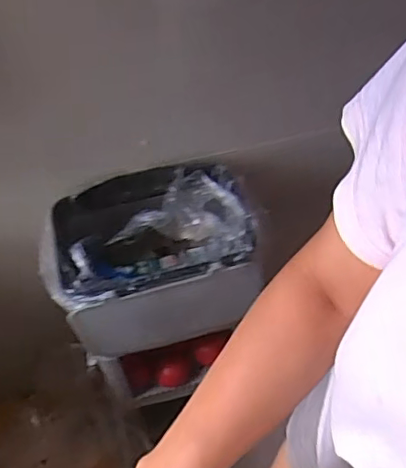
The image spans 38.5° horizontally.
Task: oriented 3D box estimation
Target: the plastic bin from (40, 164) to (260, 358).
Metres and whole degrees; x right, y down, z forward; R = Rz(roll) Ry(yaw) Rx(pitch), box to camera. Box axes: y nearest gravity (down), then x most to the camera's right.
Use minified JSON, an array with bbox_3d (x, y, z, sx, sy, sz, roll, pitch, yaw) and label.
[{"bbox_3d":[-0.085,0.033,0.898,0.290,0.216,0.211,-12,55,-6],"label":"plastic bin"}]

